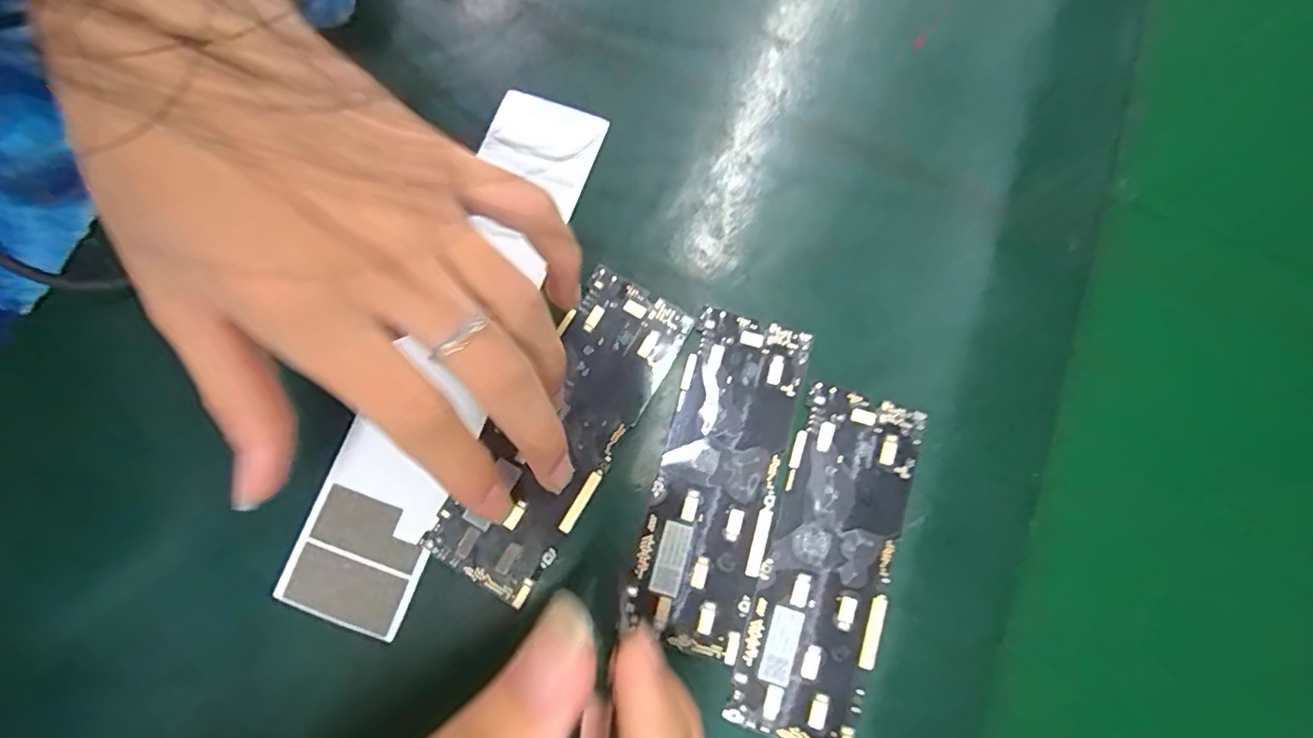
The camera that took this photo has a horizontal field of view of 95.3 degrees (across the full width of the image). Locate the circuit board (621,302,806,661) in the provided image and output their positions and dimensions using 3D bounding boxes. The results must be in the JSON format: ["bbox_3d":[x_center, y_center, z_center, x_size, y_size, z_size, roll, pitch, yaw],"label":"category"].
[{"bbox_3d":[0.023,0.039,0.224,0.043,0.004,0.122,15,79,4],"label":"circuit board"}]

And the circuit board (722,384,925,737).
[{"bbox_3d":[0.063,0.069,0.217,0.044,0.004,0.123,18,79,4],"label":"circuit board"}]

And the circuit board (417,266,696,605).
[{"bbox_3d":[-0.036,0.022,0.226,0.044,0.005,0.125,30,78,6],"label":"circuit board"}]

